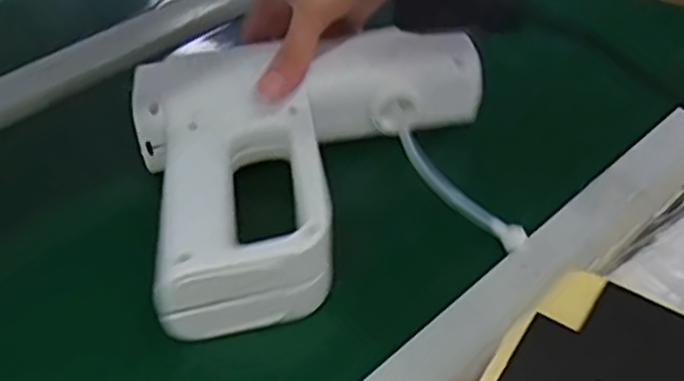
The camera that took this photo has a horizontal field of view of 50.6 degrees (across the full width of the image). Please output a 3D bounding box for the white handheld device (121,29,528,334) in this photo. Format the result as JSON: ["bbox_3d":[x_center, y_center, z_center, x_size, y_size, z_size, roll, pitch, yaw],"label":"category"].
[{"bbox_3d":[-0.011,-0.023,0.412,0.201,0.050,0.172,-13,49,-12],"label":"white handheld device"}]

